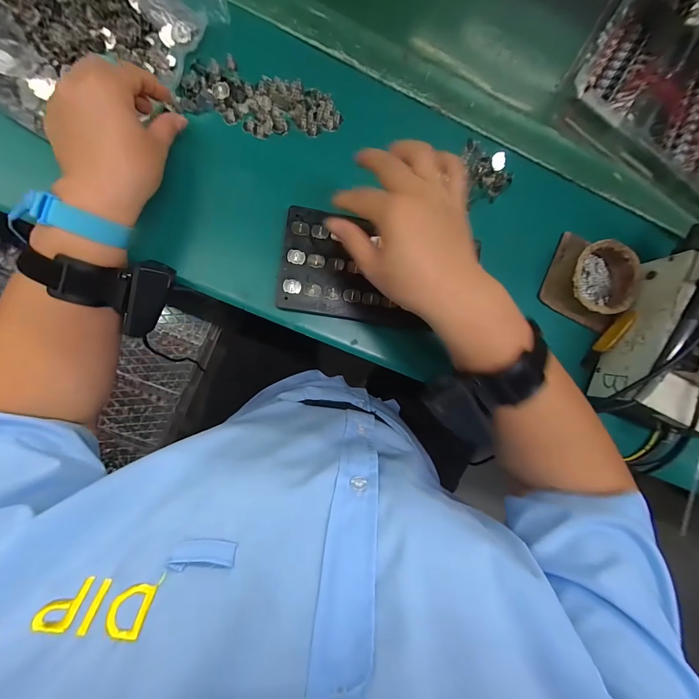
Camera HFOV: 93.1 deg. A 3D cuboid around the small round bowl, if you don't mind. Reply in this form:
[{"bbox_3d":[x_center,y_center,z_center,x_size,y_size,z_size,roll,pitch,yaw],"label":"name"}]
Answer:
[{"bbox_3d":[0.293,-0.083,0.392,0.087,0.040,0.079,-25,92,-9],"label":"small round bowl"}]

